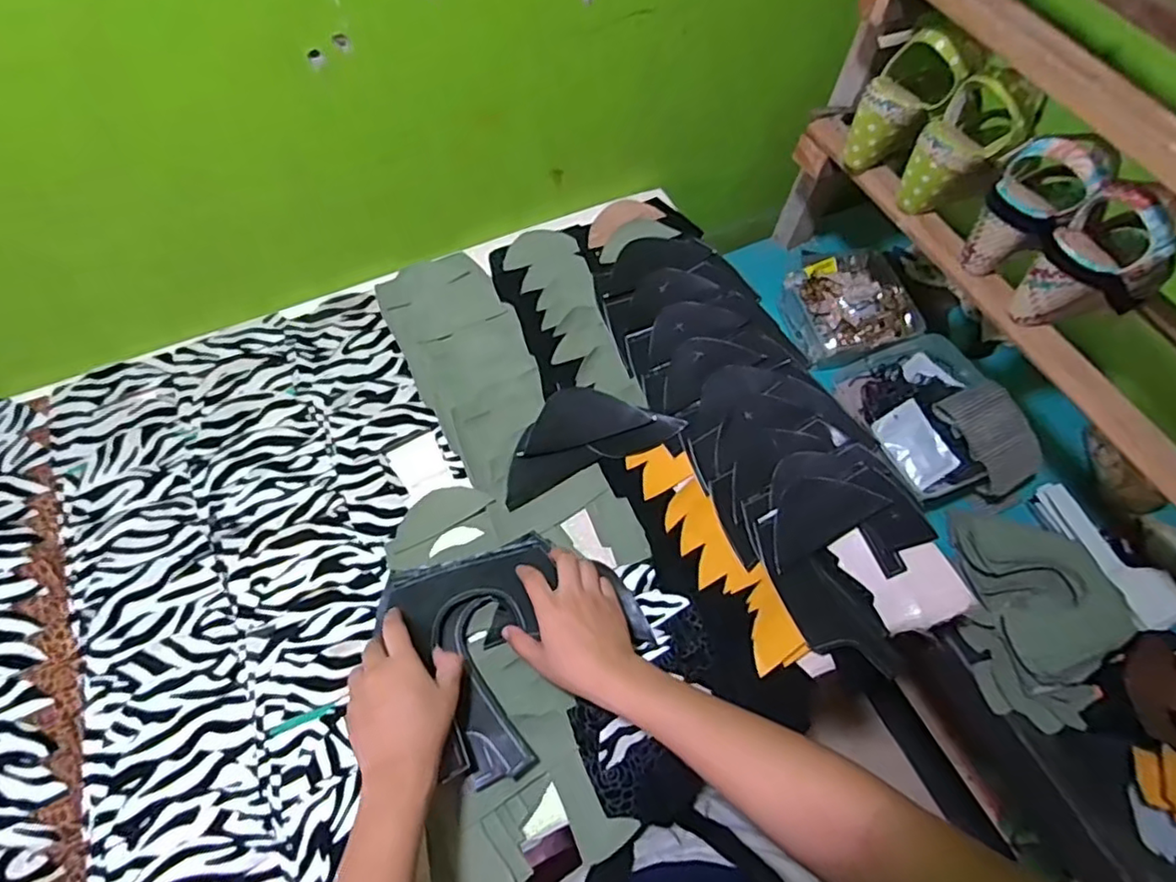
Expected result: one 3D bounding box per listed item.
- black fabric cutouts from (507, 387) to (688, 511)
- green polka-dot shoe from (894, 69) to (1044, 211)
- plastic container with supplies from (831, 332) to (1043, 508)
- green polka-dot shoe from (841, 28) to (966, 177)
[{"bbox_3d":[-0.009,-0.015,0.659,0.190,0.016,0.096,-24,67,-15],"label":"black fabric cutouts"},{"bbox_3d":[0.389,-0.304,0.653,0.084,0.130,0.091,36,66,14],"label":"green polka-dot shoe"},{"bbox_3d":[0.439,-0.033,0.803,0.195,0.079,0.233,-19,65,-15],"label":"plastic container with supplies"},{"bbox_3d":[0.336,-0.360,0.681,0.082,0.133,0.073,39,65,15],"label":"green polka-dot shoe"}]

